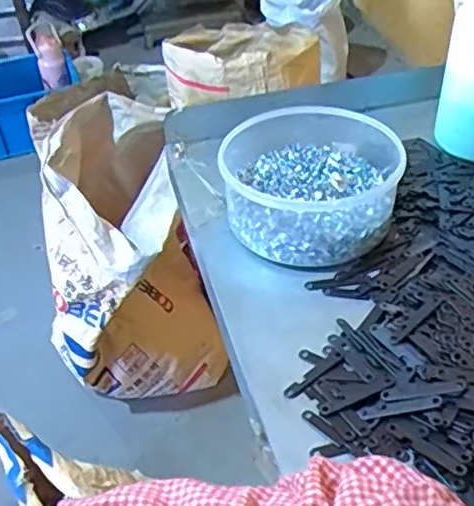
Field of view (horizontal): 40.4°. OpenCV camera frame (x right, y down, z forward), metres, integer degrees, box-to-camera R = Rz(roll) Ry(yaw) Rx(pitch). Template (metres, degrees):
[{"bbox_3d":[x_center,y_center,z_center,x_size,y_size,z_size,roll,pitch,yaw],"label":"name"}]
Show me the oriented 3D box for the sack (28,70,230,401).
[{"bbox_3d":[-0.211,0.044,1.302,0.381,0.597,0.333,-26,47,-22],"label":"sack"}]

